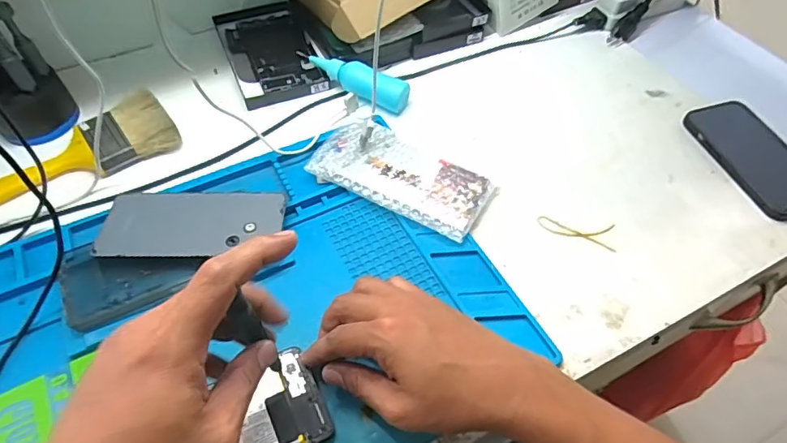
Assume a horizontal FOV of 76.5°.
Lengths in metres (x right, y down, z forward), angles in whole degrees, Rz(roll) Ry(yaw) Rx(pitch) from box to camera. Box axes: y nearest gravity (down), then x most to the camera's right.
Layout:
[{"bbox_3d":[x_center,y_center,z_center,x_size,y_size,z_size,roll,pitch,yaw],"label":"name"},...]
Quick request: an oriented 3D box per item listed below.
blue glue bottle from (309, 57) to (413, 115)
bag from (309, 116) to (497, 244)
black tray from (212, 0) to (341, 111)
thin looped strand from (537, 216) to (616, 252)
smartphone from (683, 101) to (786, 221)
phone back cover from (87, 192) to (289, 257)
[{"bbox_3d":[-0.045,-0.158,0.563,0.125,0.031,0.035,23,57,14],"label":"blue glue bottle"},{"bbox_3d":[0.007,-0.046,0.493,0.172,0.014,0.087,29,60,18],"label":"bag"},{"bbox_3d":[-0.148,-0.216,0.622,0.114,0.011,0.193,-19,57,-14],"label":"black tray"},{"bbox_3d":[0.173,0.006,0.472,0.073,0.004,0.030,13,55,7],"label":"thin looped strand"},{"bbox_3d":[0.380,-0.068,0.522,0.083,0.017,0.152,-15,57,-12],"label":"smartphone"},{"bbox_3d":[-0.178,0.001,0.446,0.153,0.011,0.071,2,55,-2],"label":"phone back cover"}]

